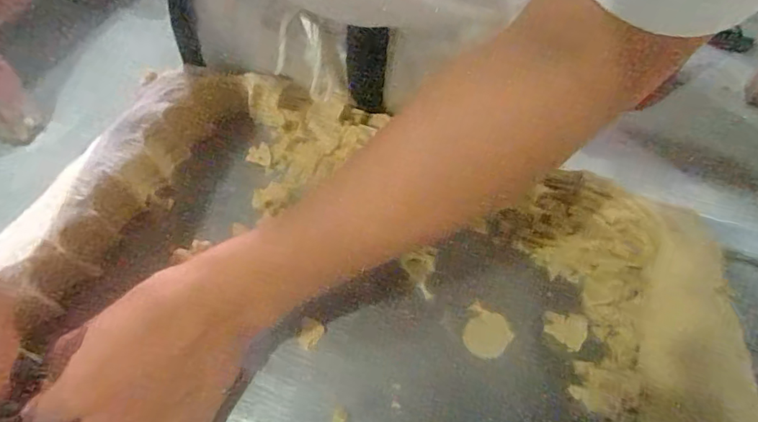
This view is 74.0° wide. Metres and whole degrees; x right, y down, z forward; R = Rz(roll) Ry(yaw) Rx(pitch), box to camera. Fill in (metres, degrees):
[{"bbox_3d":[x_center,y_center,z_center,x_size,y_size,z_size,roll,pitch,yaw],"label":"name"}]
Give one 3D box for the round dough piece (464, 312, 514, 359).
[{"bbox_3d":[0.073,0.084,0.340,0.027,0.004,0.032,39,63,24],"label":"round dough piece"}]

